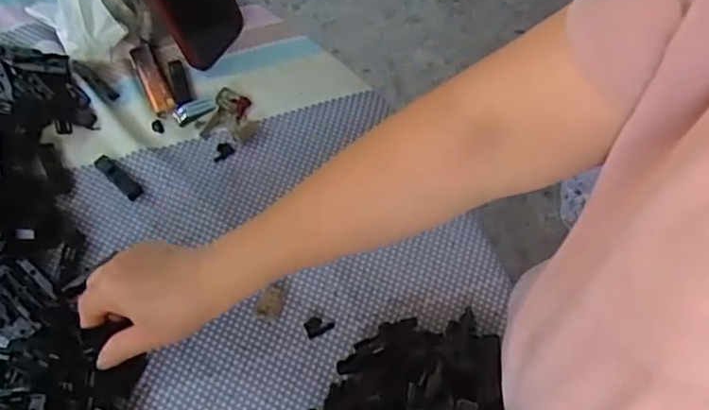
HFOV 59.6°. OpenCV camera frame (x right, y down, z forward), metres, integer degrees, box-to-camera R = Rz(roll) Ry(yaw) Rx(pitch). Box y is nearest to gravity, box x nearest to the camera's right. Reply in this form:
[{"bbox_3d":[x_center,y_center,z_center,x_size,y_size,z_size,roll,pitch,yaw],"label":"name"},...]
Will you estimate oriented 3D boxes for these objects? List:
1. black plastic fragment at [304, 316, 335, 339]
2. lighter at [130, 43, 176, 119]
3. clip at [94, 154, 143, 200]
[{"bbox_3d":[-0.028,0.093,0.481,0.022,0.004,0.015,-22,67,-14],"label":"black plastic fragment"},{"bbox_3d":[-0.188,-0.117,0.579,0.021,0.009,0.084,-24,67,-15],"label":"lighter"},{"bbox_3d":[-0.204,-0.025,0.533,0.055,0.005,0.013,40,67,15],"label":"clip"}]

